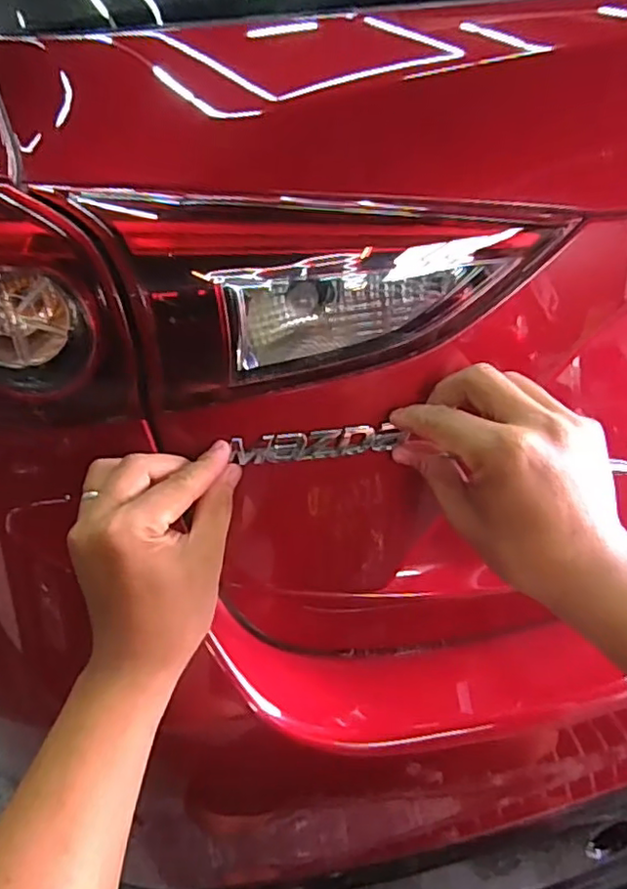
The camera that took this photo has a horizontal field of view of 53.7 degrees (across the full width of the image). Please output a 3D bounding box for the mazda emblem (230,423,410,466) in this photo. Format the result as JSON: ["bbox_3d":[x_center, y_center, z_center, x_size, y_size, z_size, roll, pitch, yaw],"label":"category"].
[{"bbox_3d":[0.004,0.000,0.394,0.107,0.018,0.008,-6,28,2],"label":"mazda emblem"}]

